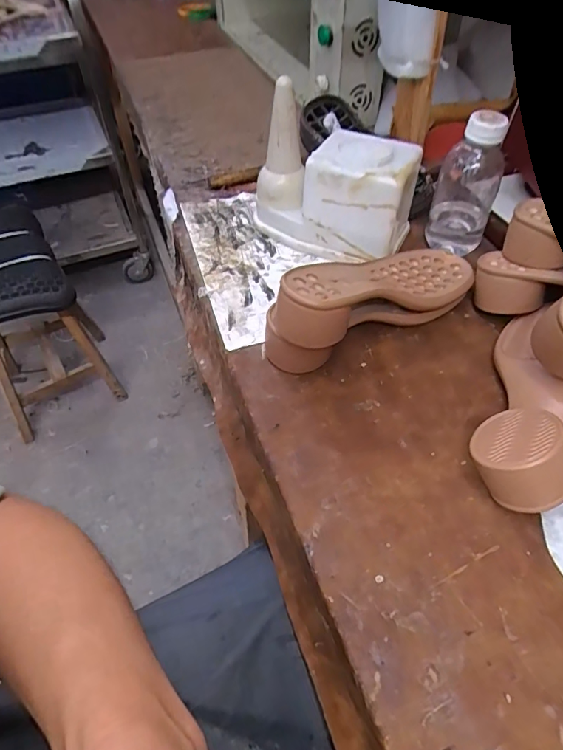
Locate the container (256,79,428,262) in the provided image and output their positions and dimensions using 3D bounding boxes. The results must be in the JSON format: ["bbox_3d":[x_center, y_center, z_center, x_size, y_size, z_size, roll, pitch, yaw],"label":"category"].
[{"bbox_3d":[0.060,-0.233,0.575,0.191,0.145,0.101,20,54,18],"label":"container"}]

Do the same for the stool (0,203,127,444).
[{"bbox_3d":[-0.613,-0.108,1.178,0.280,0.465,0.366,-28,55,-19],"label":"stool"}]

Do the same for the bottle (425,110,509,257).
[{"bbox_3d":[0.222,-0.231,0.563,0.067,0.155,0.071,16,53,15],"label":"bottle"}]

